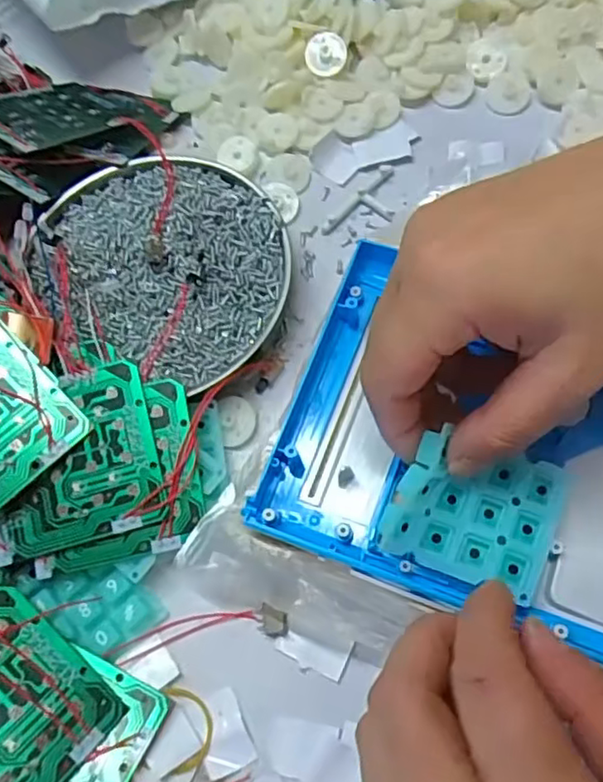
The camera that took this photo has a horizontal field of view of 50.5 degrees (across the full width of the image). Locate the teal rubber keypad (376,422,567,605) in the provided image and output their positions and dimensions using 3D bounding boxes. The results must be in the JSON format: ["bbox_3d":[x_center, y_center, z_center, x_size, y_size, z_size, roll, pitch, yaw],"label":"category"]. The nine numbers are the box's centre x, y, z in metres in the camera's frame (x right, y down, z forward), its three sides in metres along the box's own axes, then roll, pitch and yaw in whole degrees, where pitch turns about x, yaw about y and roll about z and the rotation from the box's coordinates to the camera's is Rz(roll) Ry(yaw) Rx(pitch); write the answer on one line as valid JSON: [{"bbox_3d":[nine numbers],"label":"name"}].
[{"bbox_3d":[0.062,0.043,0.227,0.057,0.013,0.047,21,85,-1],"label":"teal rubber keypad"}]

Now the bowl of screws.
[{"bbox_3d":[-0.068,-0.066,0.314,0.126,0.021,0.110,21,73,14],"label":"bowl of screws"}]

